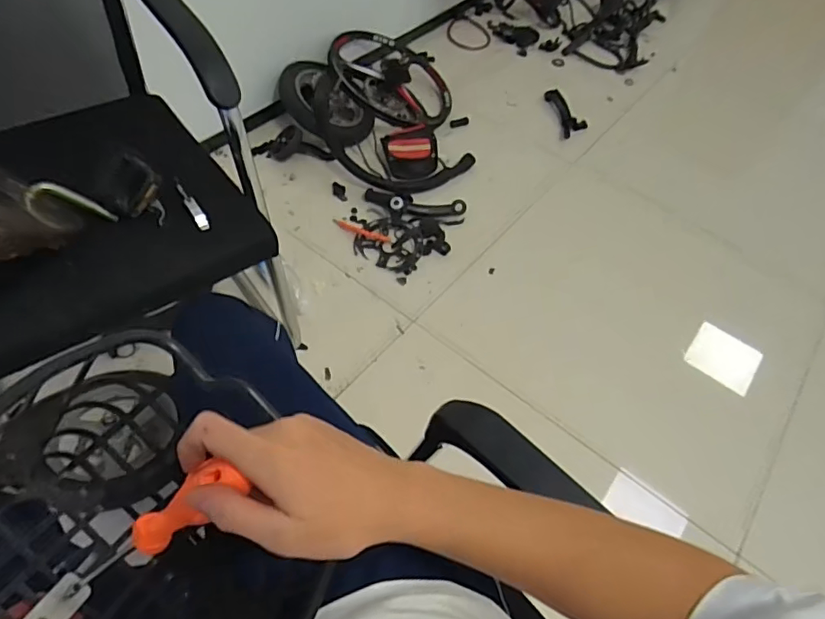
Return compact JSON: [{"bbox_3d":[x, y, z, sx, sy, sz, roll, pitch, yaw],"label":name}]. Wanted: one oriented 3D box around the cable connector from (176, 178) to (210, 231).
[{"bbox_3d":[-0.322,-0.155,0.784,0.015,0.012,0.114,-27,60,-22],"label":"cable connector"}]

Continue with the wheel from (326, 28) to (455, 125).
[{"bbox_3d":[-0.066,-0.741,1.713,0.400,0.100,0.400,13,57,-21],"label":"wheel"}]

